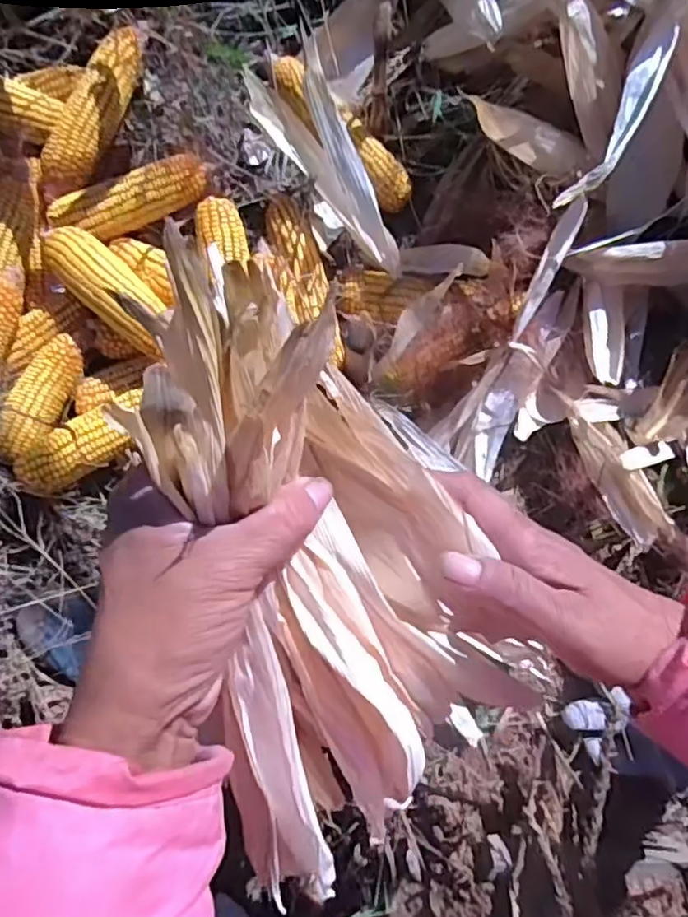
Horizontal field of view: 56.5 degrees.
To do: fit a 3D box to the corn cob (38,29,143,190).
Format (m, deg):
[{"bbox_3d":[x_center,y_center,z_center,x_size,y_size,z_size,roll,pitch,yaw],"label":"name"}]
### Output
[{"bbox_3d":[-0.253,-0.352,0.653,0.052,0.038,0.179,21,85,5],"label":"corn cob"}]

